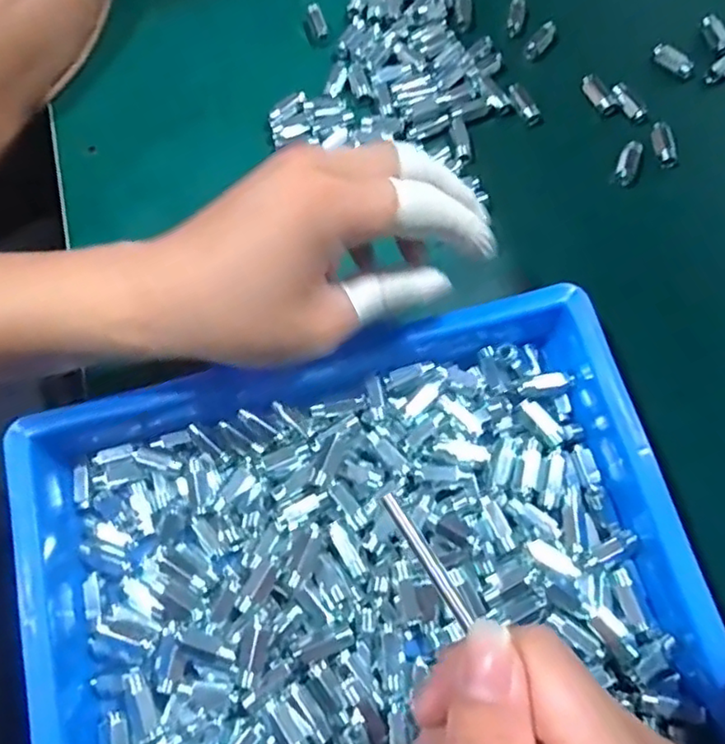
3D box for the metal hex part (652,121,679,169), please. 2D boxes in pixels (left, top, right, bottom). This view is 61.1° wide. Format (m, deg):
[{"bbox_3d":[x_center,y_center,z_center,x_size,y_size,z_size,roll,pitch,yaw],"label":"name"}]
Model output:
[{"bbox_3d":[0.191,-0.144,0.387,0.013,0.009,0.030,-4,71,0],"label":"metal hex part"}]

